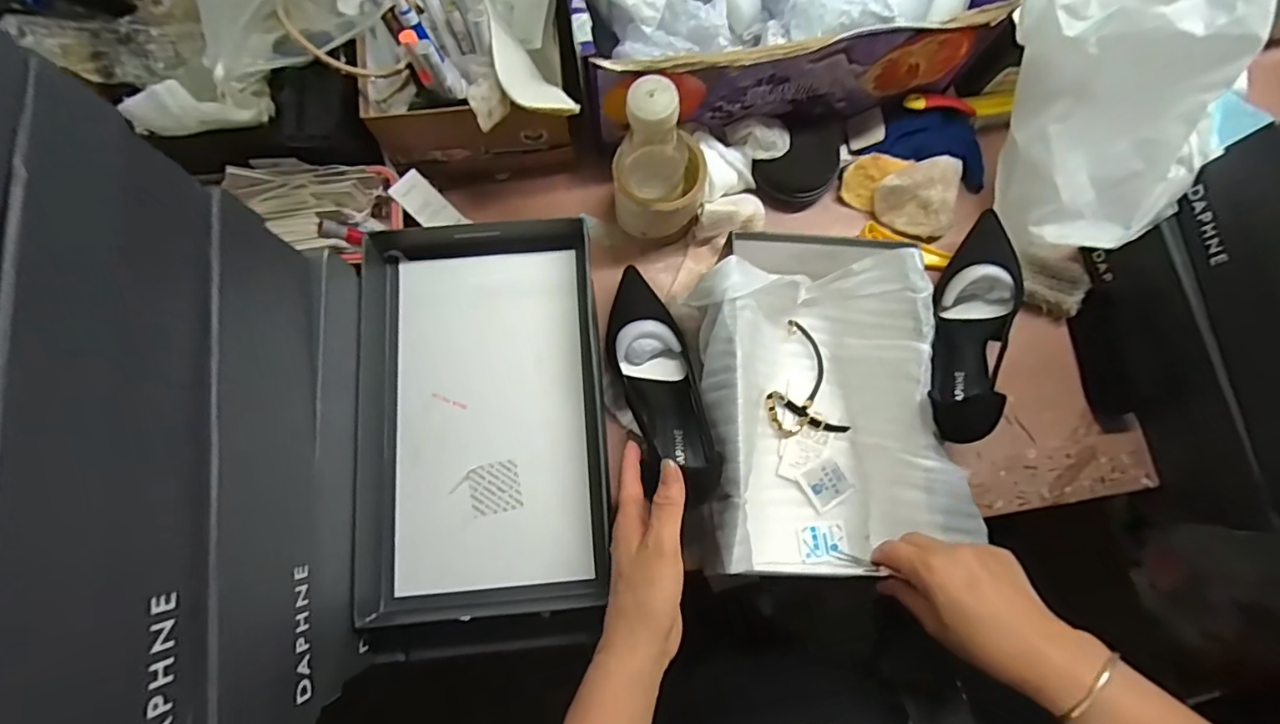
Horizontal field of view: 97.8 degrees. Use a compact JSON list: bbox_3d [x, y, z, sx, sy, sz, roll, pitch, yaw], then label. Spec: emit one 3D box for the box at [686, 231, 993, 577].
[{"bbox_3d":[0.161,0.037,0.514,0.213,0.095,0.291,-8,79,-3],"label":"box"}]

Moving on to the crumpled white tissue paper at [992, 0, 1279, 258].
[{"bbox_3d":[0.396,-0.243,0.489,0.102,0.200,0.263,-18,79,-5],"label":"crumpled white tissue paper"}]

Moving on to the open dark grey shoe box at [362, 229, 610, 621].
[{"bbox_3d":[-0.124,0.042,0.462,0.186,0.063,0.314,-5,79,-2],"label":"open dark grey shoe box"}]

